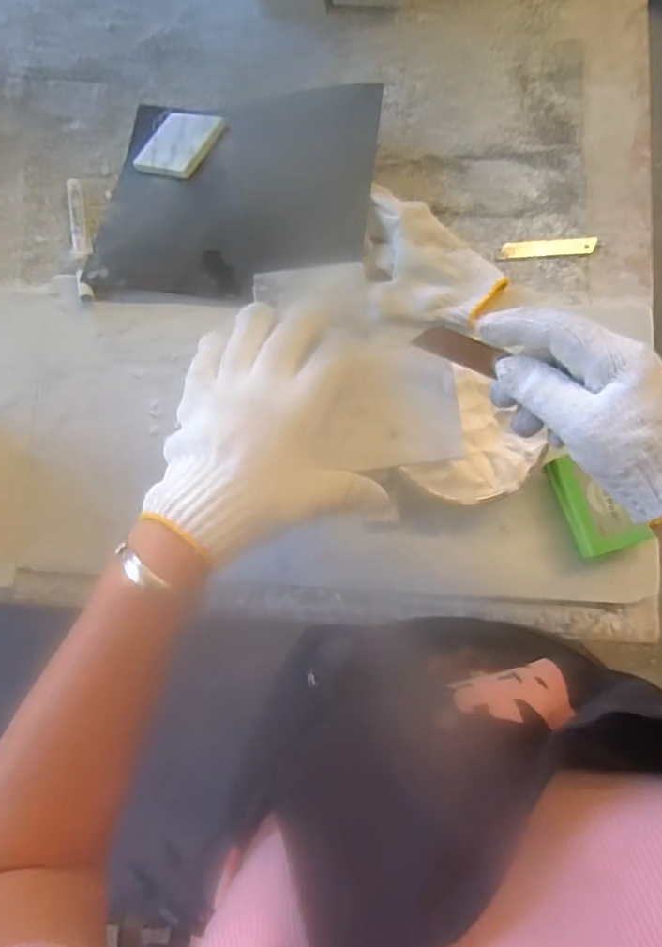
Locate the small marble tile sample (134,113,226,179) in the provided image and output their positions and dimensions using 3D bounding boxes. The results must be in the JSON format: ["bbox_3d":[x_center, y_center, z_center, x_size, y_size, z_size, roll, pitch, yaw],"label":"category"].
[{"bbox_3d":[-0.159,-0.345,0.584,0.079,0.006,0.082,21,76,21],"label":"small marble tile sample"}]

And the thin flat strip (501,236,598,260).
[{"bbox_3d":[0.228,-0.237,0.585,0.098,0.004,0.019,-5,89,2],"label":"thin flat strip"}]

